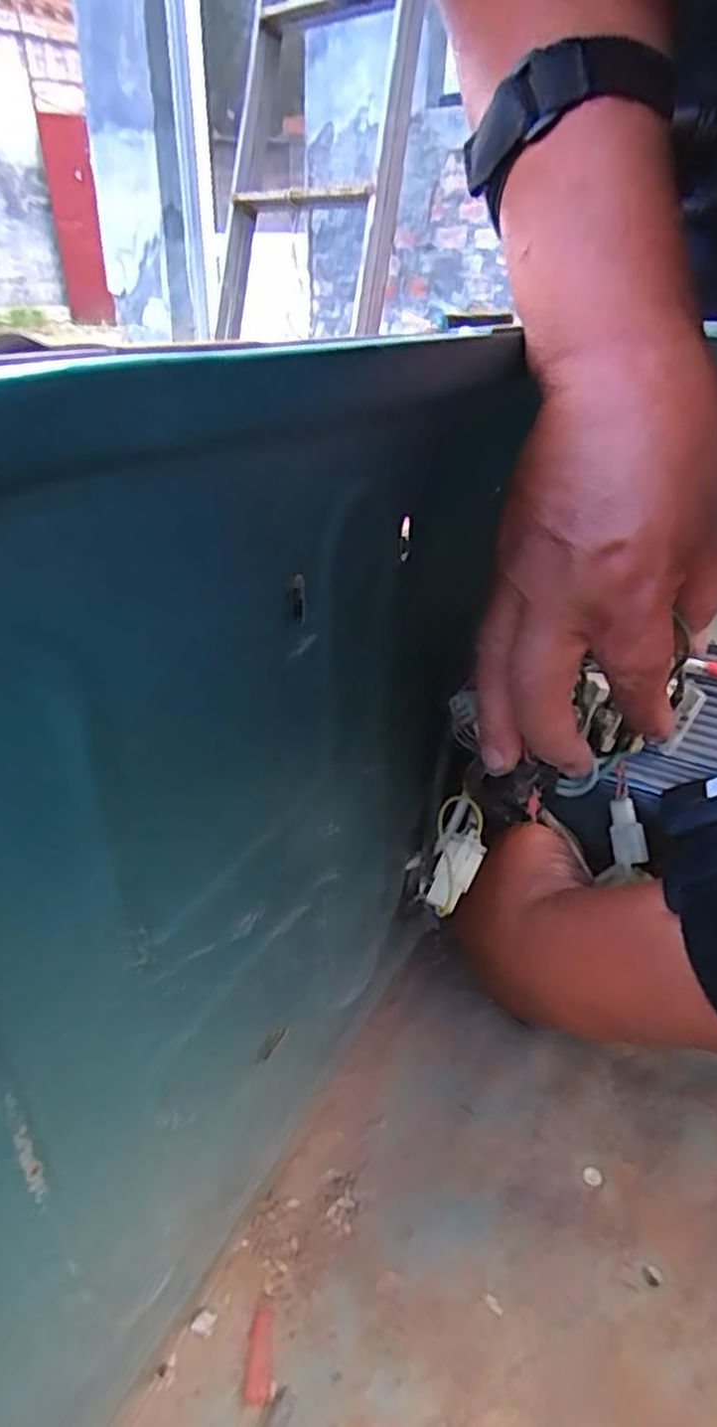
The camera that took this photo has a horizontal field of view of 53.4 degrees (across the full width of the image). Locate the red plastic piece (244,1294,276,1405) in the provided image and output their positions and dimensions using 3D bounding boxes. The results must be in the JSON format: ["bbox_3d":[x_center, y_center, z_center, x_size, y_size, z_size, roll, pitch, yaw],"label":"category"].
[{"bbox_3d":[-0.038,0.251,0.283,0.010,0.005,0.034,-1,30,-2],"label":"red plastic piece"}]

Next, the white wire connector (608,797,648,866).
[{"bbox_3d":[0.128,0.056,0.341,0.013,0.008,0.031,-2,71,-3],"label":"white wire connector"}]

